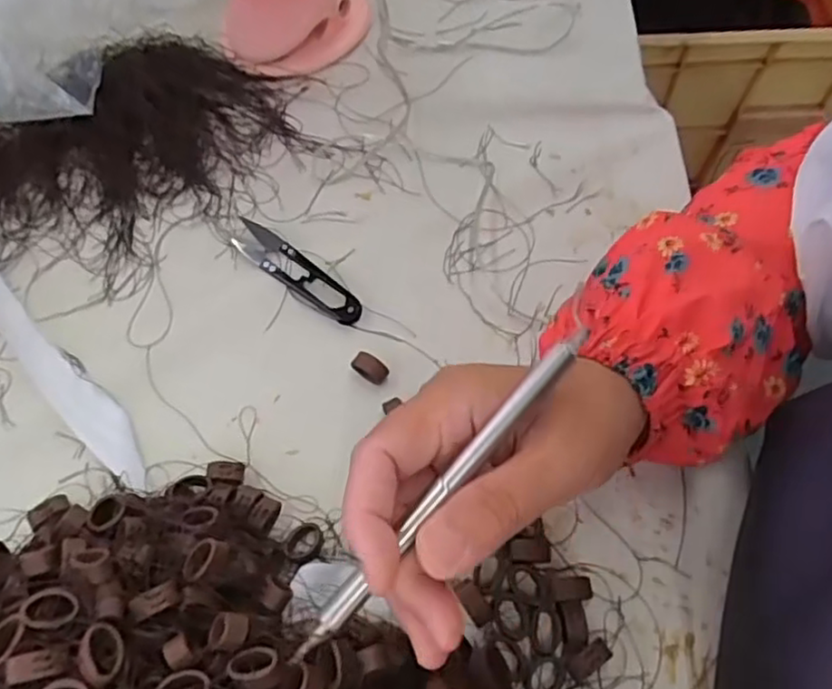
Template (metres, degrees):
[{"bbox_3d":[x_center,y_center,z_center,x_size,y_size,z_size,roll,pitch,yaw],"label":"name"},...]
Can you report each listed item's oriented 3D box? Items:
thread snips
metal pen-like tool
[{"bbox_3d":[-0.073,-0.045,0.411,0.097,0.007,0.022,34,68,18],"label":"thread snips"},{"bbox_3d":[0.008,0.051,0.228,0.008,0.005,0.139,40,84,19],"label":"metal pen-like tool"}]

